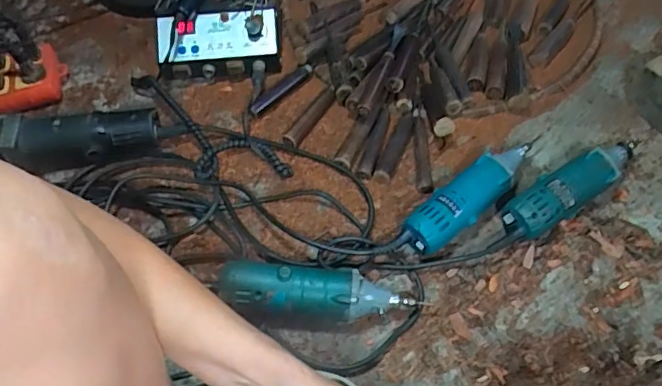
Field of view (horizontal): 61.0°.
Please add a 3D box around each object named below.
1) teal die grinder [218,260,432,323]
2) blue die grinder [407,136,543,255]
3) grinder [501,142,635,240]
[{"bbox_3d":[-0.011,0.111,0.609,0.207,0.061,0.047,2,54,5],"label":"teal die grinder"},{"bbox_3d":[0.173,0.002,0.683,0.213,0.054,0.056,-36,60,-19],"label":"blue die grinder"},{"bbox_3d":[0.295,-0.006,0.687,0.209,0.058,0.054,-31,58,-18],"label":"grinder"}]

